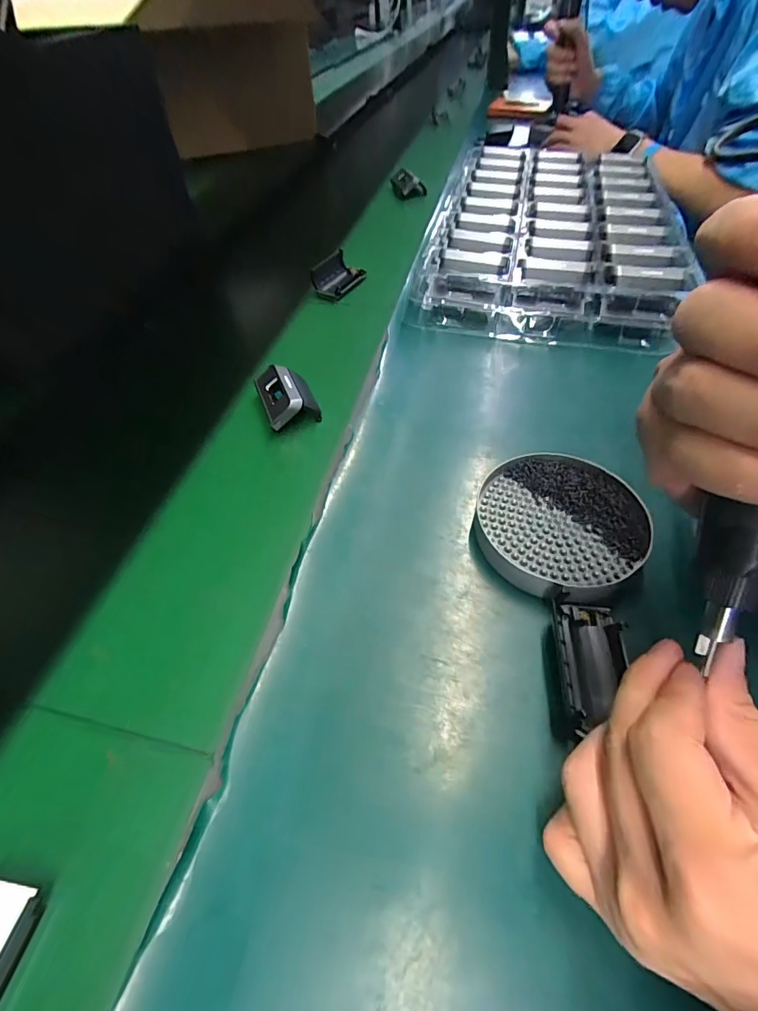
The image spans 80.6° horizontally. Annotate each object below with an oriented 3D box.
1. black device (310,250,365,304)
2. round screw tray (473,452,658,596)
[{"bbox_3d":[-0.057,-0.306,0.593,0.052,0.032,0.073,28,57,22],"label":"black device"},{"bbox_3d":[0.126,0.011,0.318,0.110,0.023,0.109,-1,51,1],"label":"round screw tray"}]

